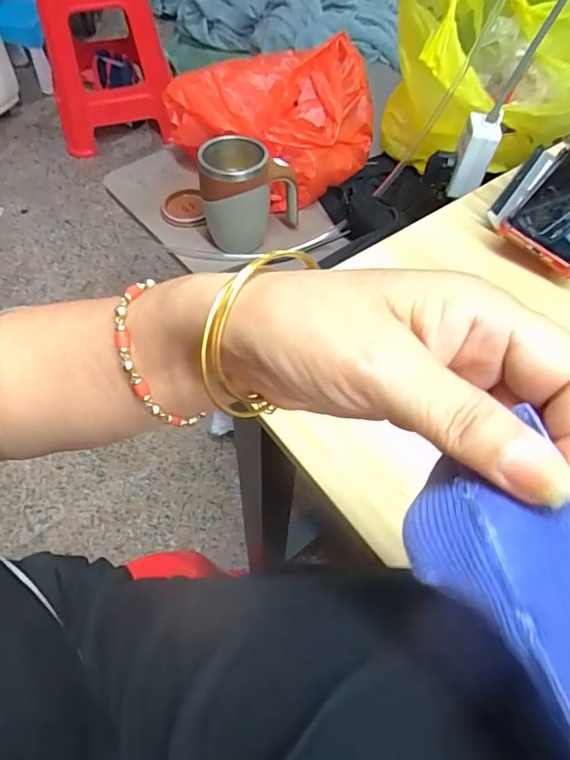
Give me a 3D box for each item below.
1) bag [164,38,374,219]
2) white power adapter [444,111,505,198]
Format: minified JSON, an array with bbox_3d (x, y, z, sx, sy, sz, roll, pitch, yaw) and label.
[{"bbox_3d":[-0.009,-0.418,0.760,0.254,0.147,0.247,36,63,20],"label":"bag"},{"bbox_3d":[0.235,-0.277,0.610,0.042,0.088,0.035,17,58,9],"label":"white power adapter"}]

